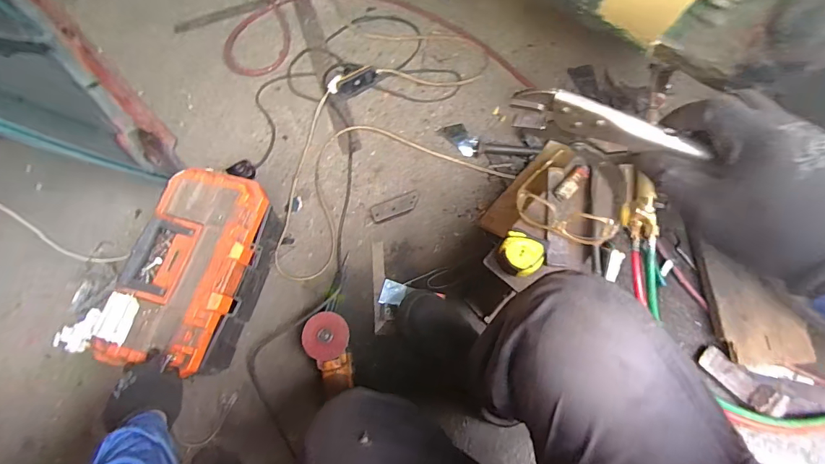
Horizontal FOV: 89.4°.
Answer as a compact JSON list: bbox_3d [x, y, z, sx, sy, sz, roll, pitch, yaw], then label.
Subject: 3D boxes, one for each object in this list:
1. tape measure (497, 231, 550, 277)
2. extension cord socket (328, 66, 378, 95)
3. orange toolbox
[{"bbox_3d":[0.170,0.032,0.646,0.067,0.033,0.067,23,73,11],"label":"tape measure"},{"bbox_3d":[-0.157,-0.399,1.111,0.133,0.031,0.051,-20,70,-5],"label":"extension cord socket"},{"bbox_3d":[-0.413,0.080,0.838,0.205,0.200,0.371,9,70,6],"label":"orange toolbox"}]

